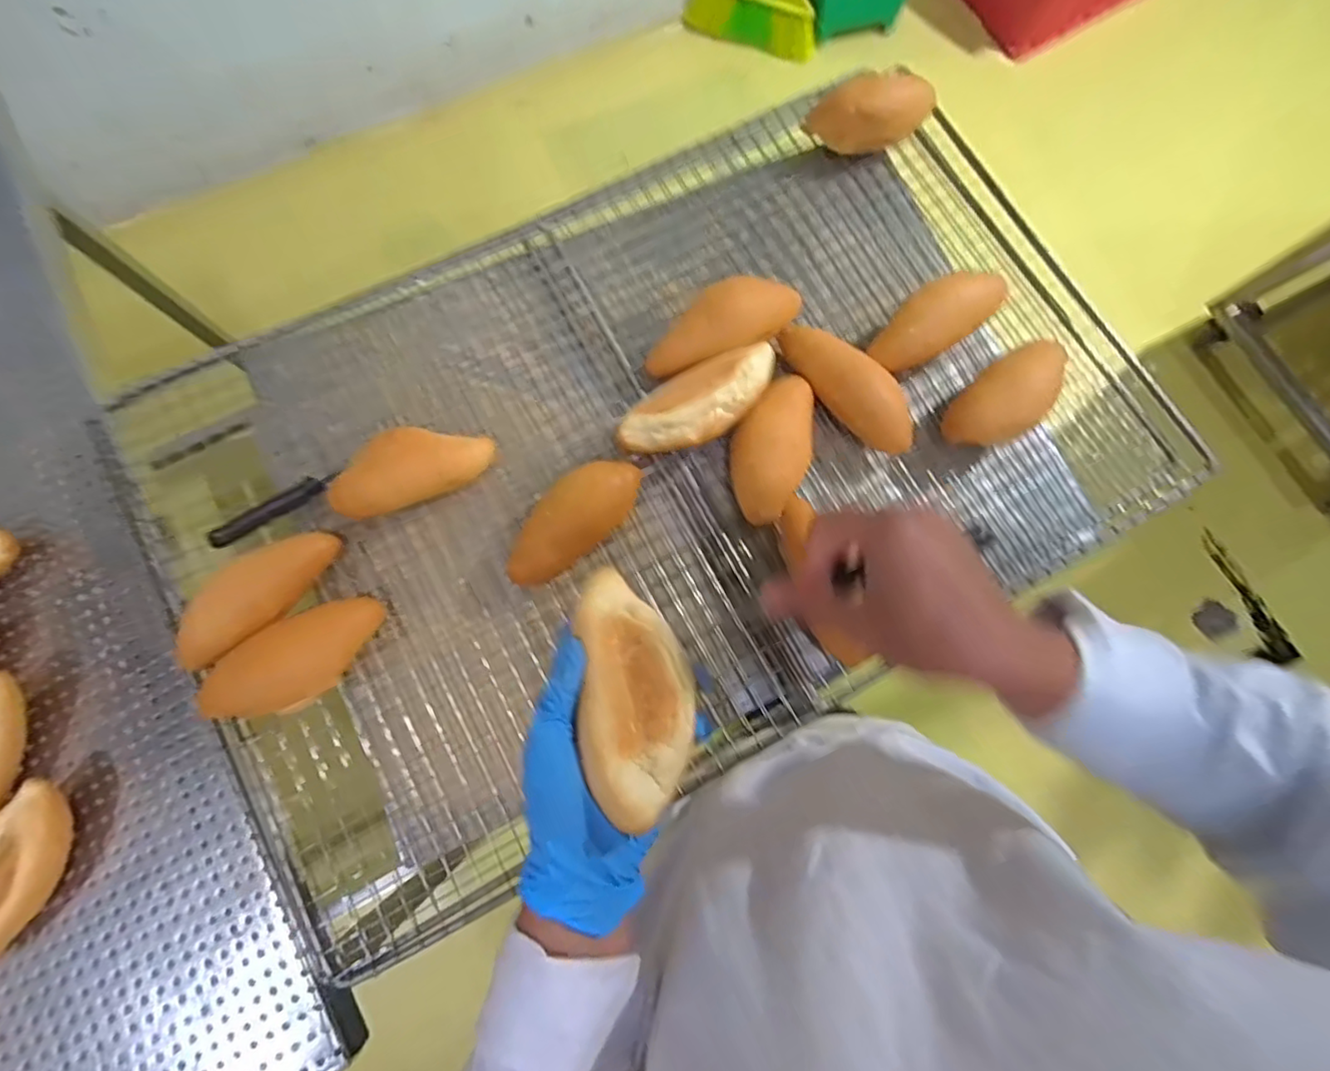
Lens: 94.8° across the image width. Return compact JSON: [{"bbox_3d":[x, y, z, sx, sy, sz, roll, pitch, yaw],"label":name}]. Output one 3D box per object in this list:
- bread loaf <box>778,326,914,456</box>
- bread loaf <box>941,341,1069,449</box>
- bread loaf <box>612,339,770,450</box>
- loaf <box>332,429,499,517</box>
[{"bbox_3d":[0.169,-0.138,0.570,0.156,0.056,0.051,43,80,7],"label":"bread loaf"},{"bbox_3d":[0.326,-0.132,0.576,0.132,0.053,0.067,-41,82,-9],"label":"bread loaf"},{"bbox_3d":[0.032,-0.117,0.557,0.161,0.063,0.071,-24,80,-7],"label":"bread loaf"},{"bbox_3d":[-0.225,-0.059,0.541,0.144,0.060,0.060,-24,80,-7],"label":"loaf"}]

